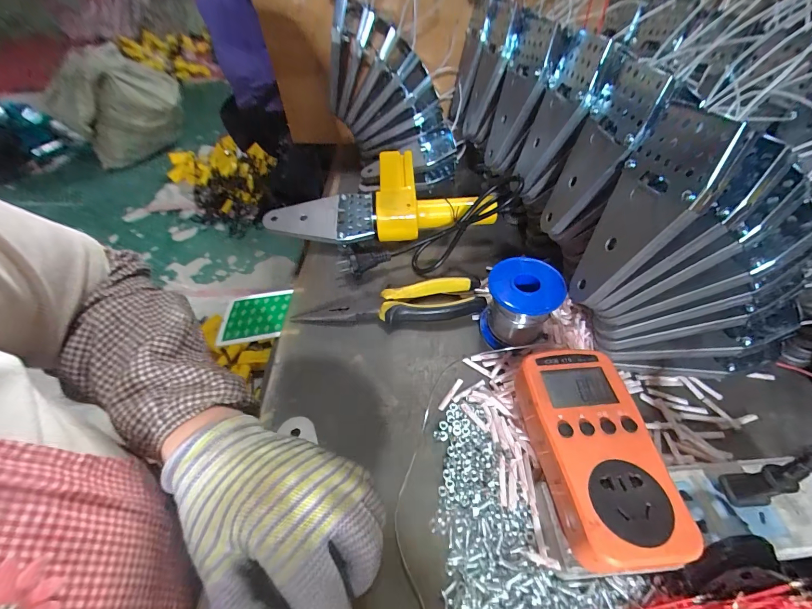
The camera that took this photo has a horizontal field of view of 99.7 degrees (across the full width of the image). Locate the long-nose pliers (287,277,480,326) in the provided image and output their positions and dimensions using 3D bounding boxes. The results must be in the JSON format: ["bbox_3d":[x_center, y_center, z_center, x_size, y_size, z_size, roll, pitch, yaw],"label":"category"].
[{"bbox_3d":[-0.015,0.002,0.342,0.182,0.018,0.039,-5,49,-3],"label":"long-nose pliers"}]

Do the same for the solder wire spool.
[{"bbox_3d":[0.104,0.001,0.313,0.062,0.063,0.057,3,51,6],"label":"solder wire spool"}]

